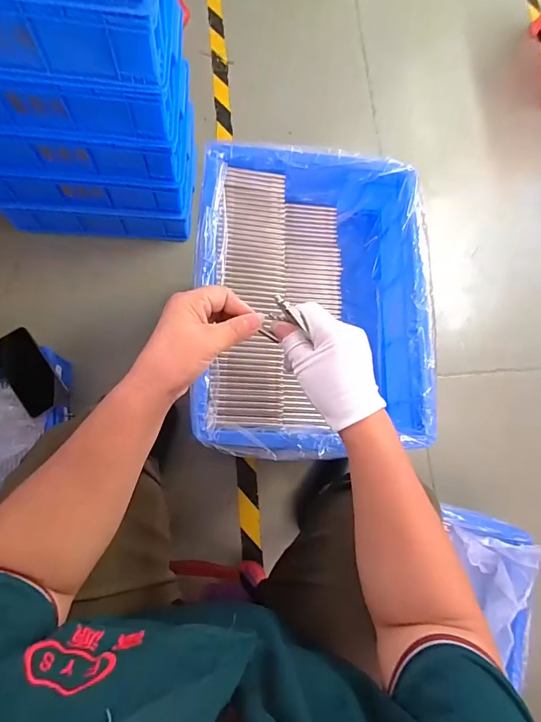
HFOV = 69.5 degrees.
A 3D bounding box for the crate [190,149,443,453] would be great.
[{"bbox_3d":[0.060,-0.079,0.564,0.322,0.134,0.426,1,78,-8],"label":"crate"}]

